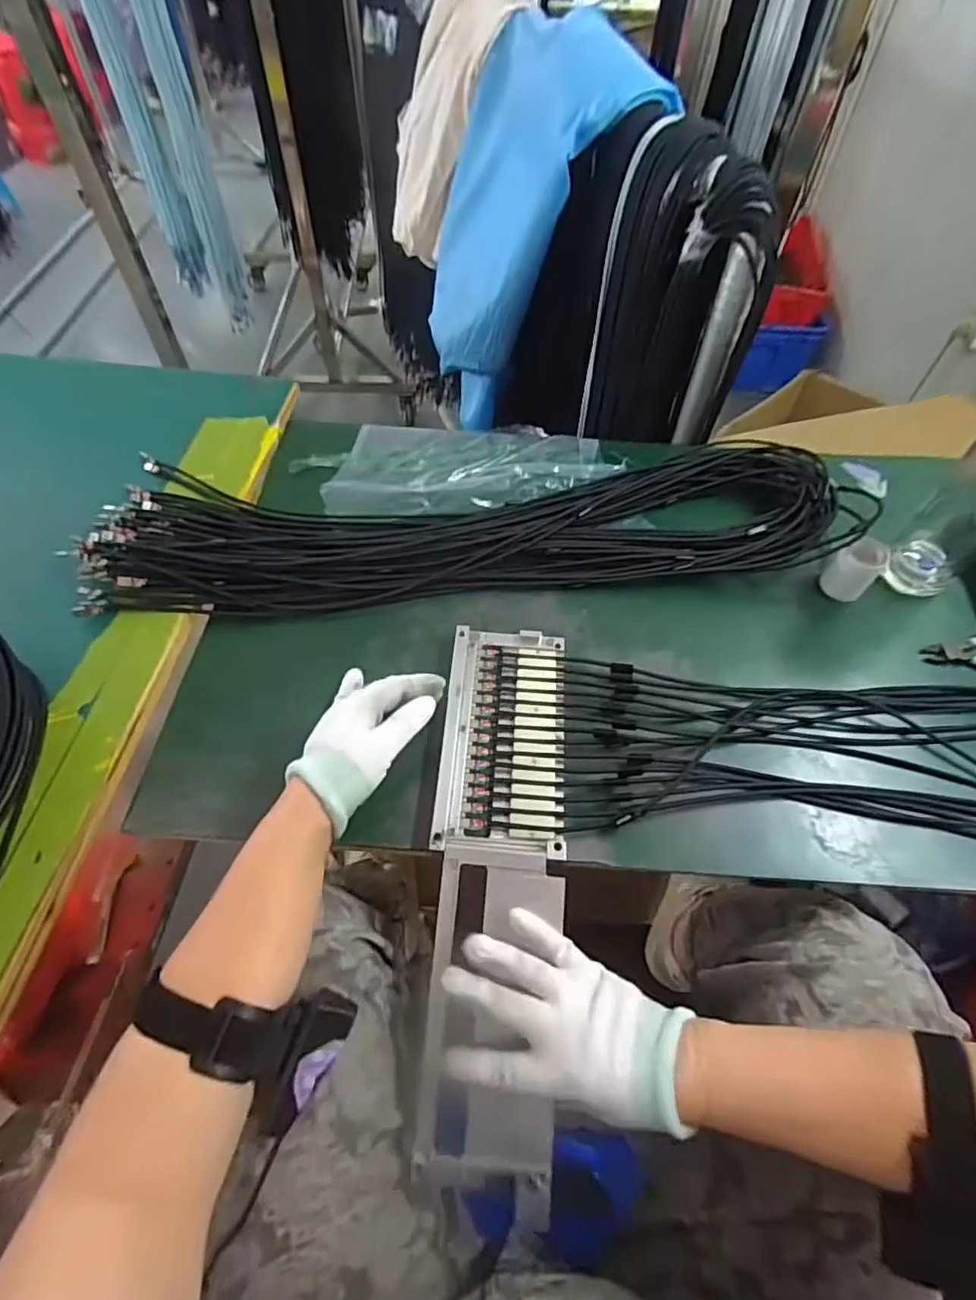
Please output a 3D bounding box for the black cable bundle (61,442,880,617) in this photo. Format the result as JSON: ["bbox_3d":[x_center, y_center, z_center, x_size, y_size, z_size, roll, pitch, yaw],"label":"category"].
[{"bbox_3d":[0.000,-0.137,0.605,0.752,0.049,0.198,-4,56,-4],"label":"black cable bundle"}]

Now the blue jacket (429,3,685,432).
[{"bbox_3d":[0.042,-0.601,0.880,0.254,0.456,0.349,-6,57,-6],"label":"blue jacket"}]

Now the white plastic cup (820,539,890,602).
[{"bbox_3d":[0.355,-0.077,0.574,0.038,0.051,0.040,1,56,-1],"label":"white plastic cup"}]

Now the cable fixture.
[{"bbox_3d":[0.014,0.066,0.486,0.097,0.012,0.193,4,56,1],"label":"cable fixture"}]

